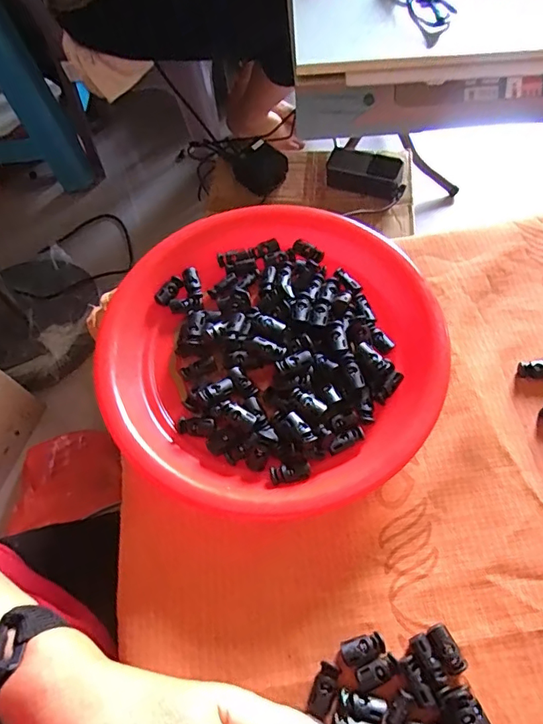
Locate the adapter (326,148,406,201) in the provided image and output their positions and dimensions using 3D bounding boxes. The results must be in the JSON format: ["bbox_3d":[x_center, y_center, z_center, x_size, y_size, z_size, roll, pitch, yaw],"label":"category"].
[{"bbox_3d":[0.173,-0.340,0.895,0.145,0.053,0.067,21,67,15],"label":"adapter"}]

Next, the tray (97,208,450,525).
[{"bbox_3d":[0.000,-0.009,0.387,0.246,0.039,0.250,-1,64,3],"label":"tray"}]

